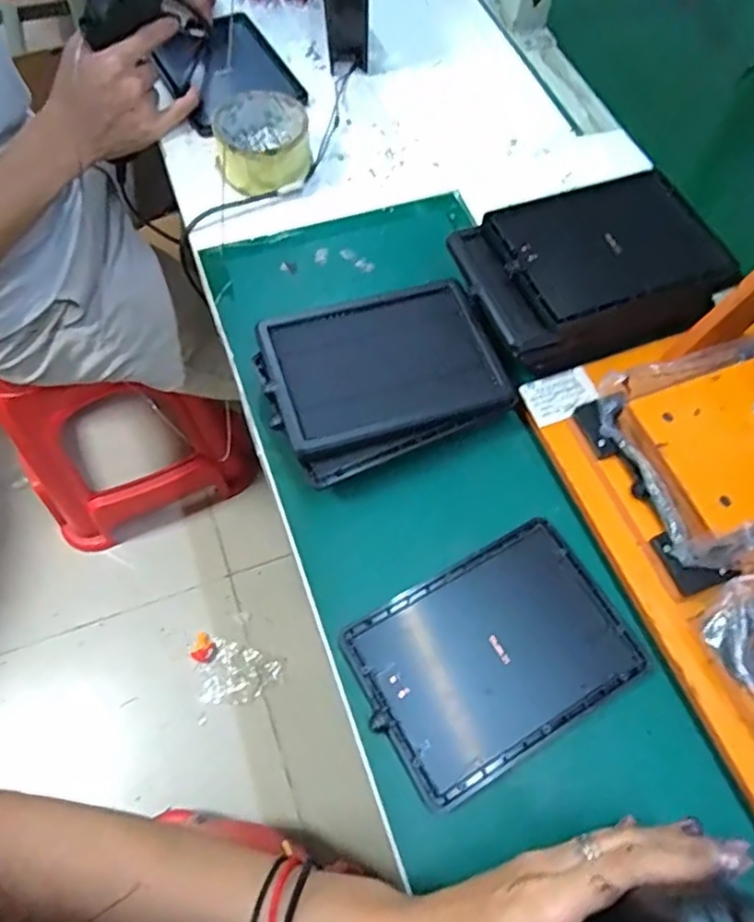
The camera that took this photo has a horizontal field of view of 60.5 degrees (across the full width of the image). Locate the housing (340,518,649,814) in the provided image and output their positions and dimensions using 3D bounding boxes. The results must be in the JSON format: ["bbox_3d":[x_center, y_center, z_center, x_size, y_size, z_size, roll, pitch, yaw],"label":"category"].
[{"bbox_3d":[0.073,0.121,0.408,0.163,0.009,0.118,-27,68,-15],"label":"housing"}]

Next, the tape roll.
[{"bbox_3d":[-0.103,-0.285,0.585,0.082,0.047,0.081,1,64,-2],"label":"tape roll"}]

